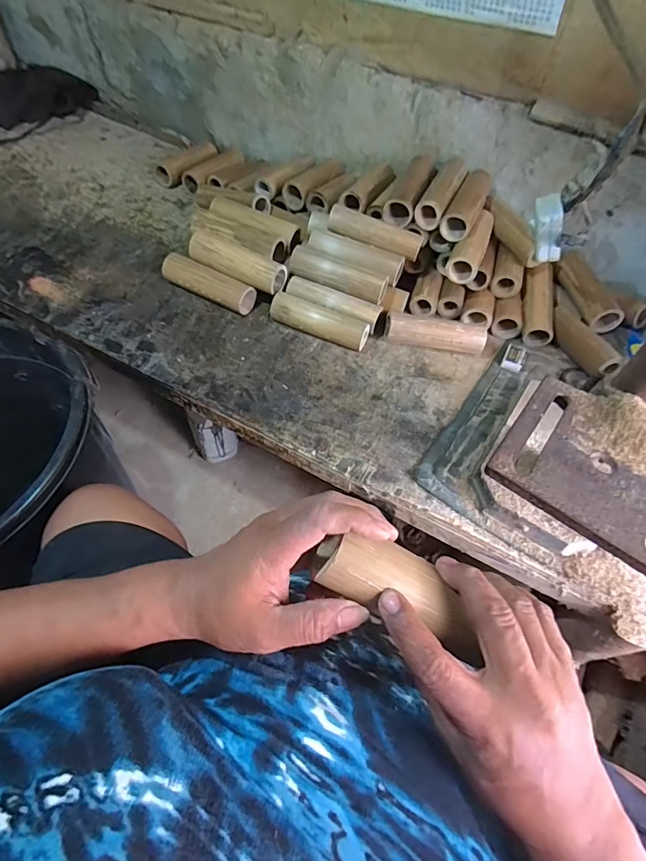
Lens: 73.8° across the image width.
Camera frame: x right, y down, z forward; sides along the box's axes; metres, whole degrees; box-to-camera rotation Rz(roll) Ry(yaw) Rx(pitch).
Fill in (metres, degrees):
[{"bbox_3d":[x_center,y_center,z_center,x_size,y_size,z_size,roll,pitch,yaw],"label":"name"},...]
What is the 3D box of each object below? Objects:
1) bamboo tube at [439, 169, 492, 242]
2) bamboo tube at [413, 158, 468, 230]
[{"bbox_3d":[0.278,-0.434,0.825,0.056,0.052,0.179,24,56,12],"label":"bamboo tube"},{"bbox_3d":[0.234,-0.465,0.844,0.056,0.049,0.191,22,56,11],"label":"bamboo tube"}]

